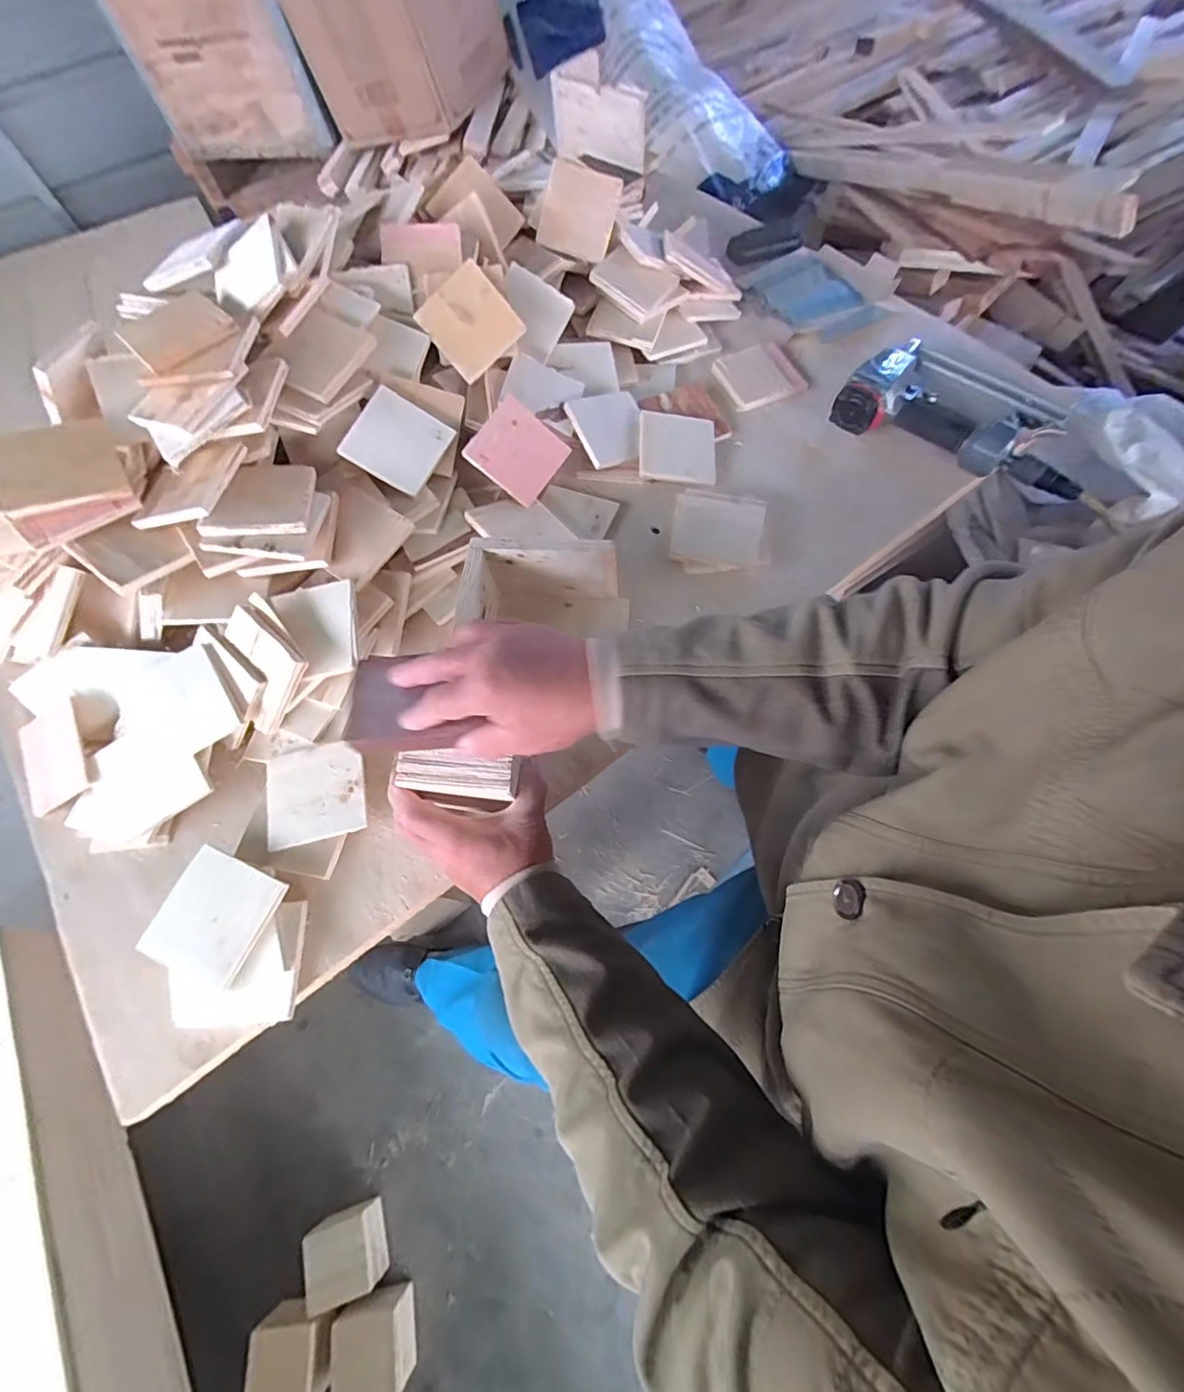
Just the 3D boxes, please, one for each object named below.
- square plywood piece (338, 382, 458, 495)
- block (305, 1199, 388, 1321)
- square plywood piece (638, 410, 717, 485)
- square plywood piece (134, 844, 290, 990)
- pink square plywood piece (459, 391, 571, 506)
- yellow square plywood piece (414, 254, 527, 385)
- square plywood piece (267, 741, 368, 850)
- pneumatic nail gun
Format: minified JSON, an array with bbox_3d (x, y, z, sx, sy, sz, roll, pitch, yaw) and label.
[{"bbox_3d":[-0.216,-0.285,0.600,0.091,0.009,0.094,28,78,-15],"label":"square plywood piece"},{"bbox_3d":[-0.386,0.881,0.849,0.107,0.075,0.105,-18,66,-5],"label":"block"},{"bbox_3d":[0.106,-0.308,0.661,0.095,0.009,0.098,7,70,-8],"label":"square plywood piece"},{"bbox_3d":[-0.329,0.192,0.467,0.091,0.004,0.094,23,73,6],"label":"square plywood piece"},{"bbox_3d":[-0.085,-0.285,0.624,0.093,0.006,0.093,35,83,-19],"label":"pink square plywood piece"},{"bbox_3d":[-0.143,-0.440,0.631,0.092,0.010,0.094,-38,108,15],"label":"yellow square plywood piece"},{"bbox_3d":[-0.270,0.093,0.521,0.094,0.010,0.094,-14,66,0],"label":"square plywood piece"},{"bbox_3d":[0.453,-0.346,0.642,0.271,0.053,0.154,30,71,15],"label":"pneumatic nail gun"}]

